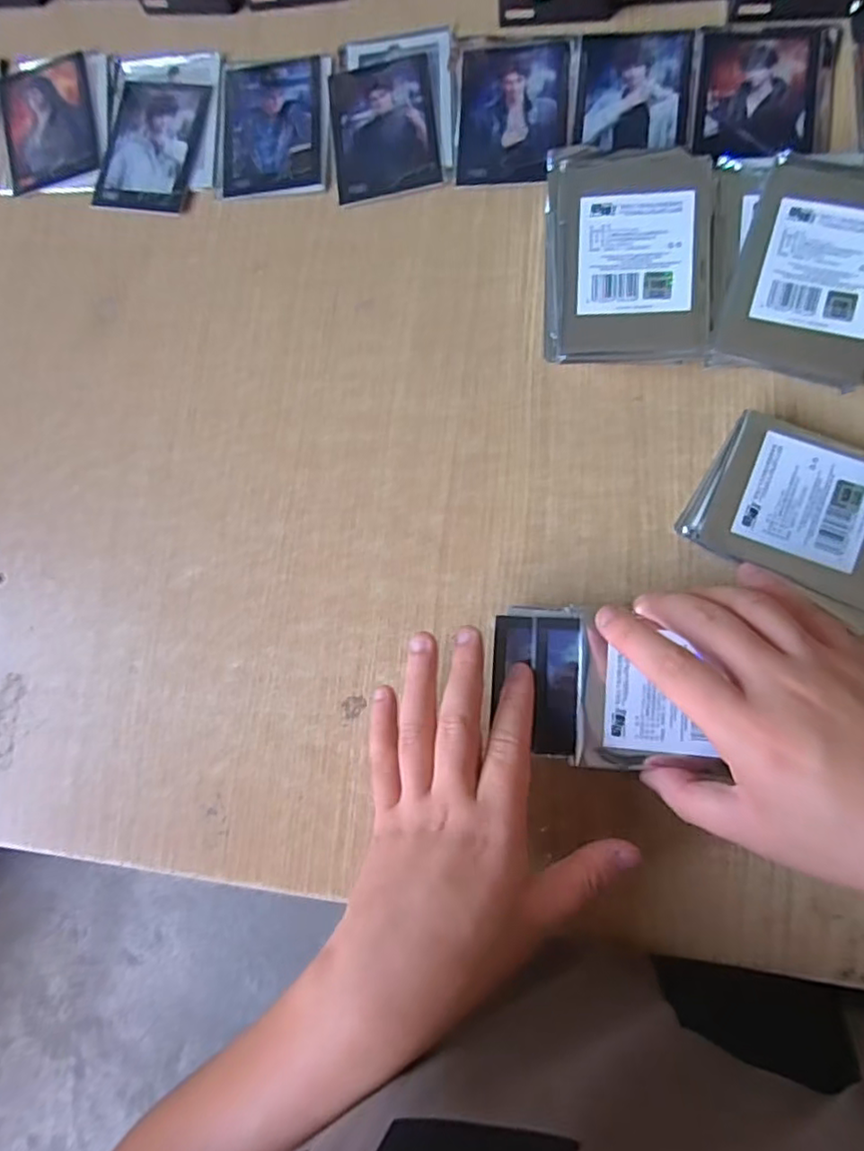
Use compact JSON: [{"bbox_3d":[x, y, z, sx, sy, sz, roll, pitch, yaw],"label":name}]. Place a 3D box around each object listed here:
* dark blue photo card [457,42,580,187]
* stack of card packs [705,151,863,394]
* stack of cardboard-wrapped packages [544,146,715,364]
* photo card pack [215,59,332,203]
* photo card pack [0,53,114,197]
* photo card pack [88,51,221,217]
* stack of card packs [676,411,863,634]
[{"bbox_3d":[0.055,-0.302,0.394,0.073,0.004,0.096,2,84,8],"label":"dark blue photo card"},{"bbox_3d":[0.202,-0.167,0.339,0.097,0.039,0.115,13,85,9],"label":"stack of card packs"},{"bbox_3d":[0.111,-0.182,0.350,0.089,0.043,0.123,0,84,8],"label":"stack of cardboard-wrapped packages"},{"bbox_3d":[-0.108,-0.311,0.418,0.077,0.004,0.105,-1,83,8],"label":"photo card pack"},{"bbox_3d":[-0.272,-0.327,0.439,0.083,0.004,0.109,-5,83,7],"label":"photo card pack"},{"bbox_3d":[-0.190,-0.313,0.428,0.082,0.004,0.122,3,84,8],"label":"photo card pack"},{"bbox_3d":[0.208,-0.037,0.333,0.113,0.016,0.091,29,88,10],"label":"stack of card packs"}]

